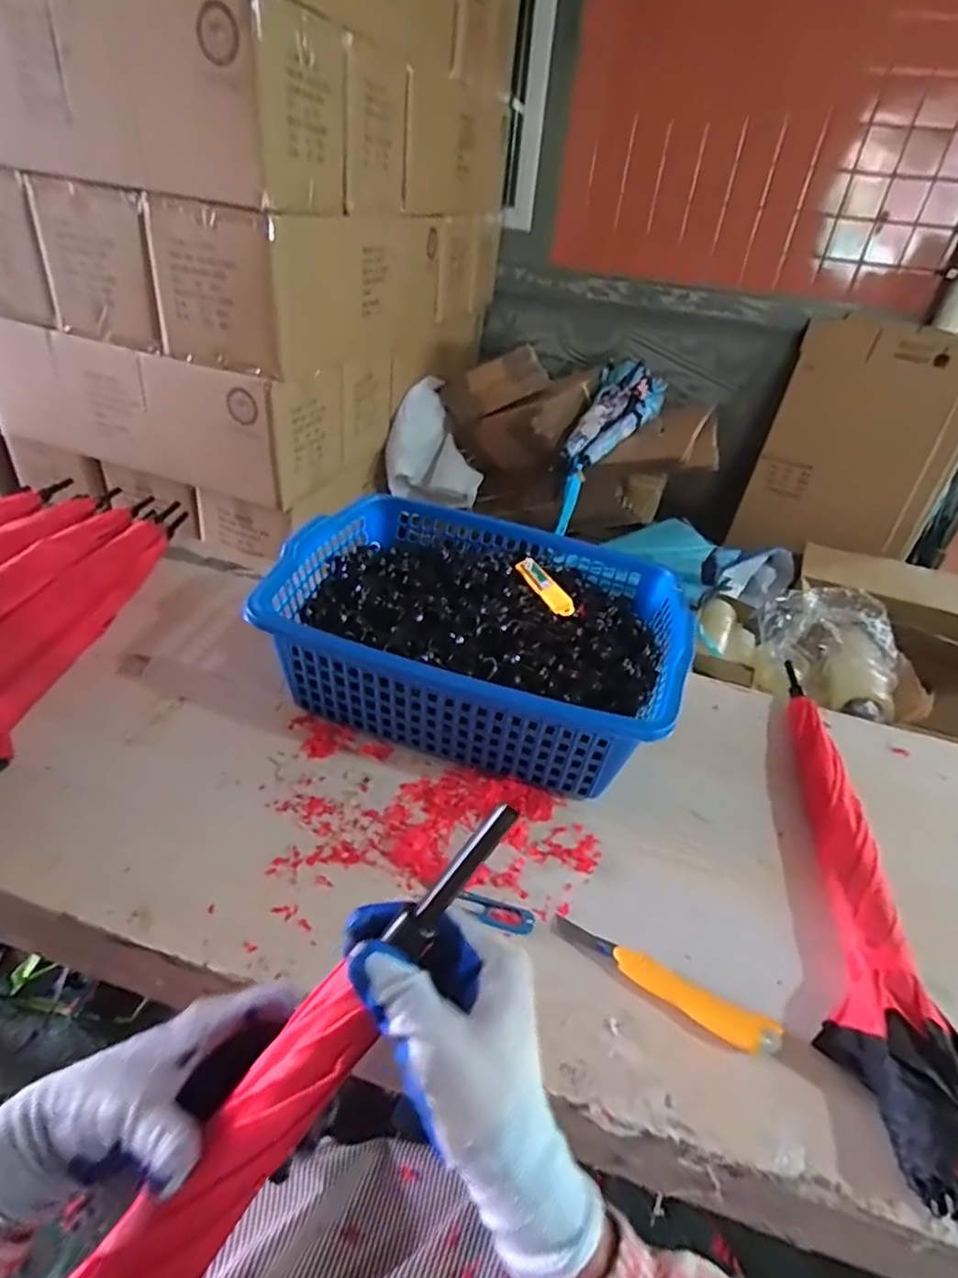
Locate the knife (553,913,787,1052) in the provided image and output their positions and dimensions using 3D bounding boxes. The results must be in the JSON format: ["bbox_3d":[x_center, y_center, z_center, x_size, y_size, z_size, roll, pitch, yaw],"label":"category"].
[{"bbox_3d":[0.164,0.307,0.558,0.205,0.015,0.033,23,38,21],"label":"knife"}]

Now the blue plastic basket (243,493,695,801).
[{"bbox_3d":[0.005,-0.008,0.809,0.475,0.168,0.352,14,35,9],"label":"blue plastic basket"}]

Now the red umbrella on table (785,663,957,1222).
[{"bbox_3d":[0.405,0.229,0.680,0.090,0.058,0.620,15,36,11],"label":"red umbrella on table"}]

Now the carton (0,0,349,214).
[{"bbox_3d":[-0.587,-0.917,1.041,0.712,0.258,0.258,10,35,3],"label":"carton"}]

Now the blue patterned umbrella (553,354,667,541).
[{"bbox_3d":[0.344,-0.577,1.727,0.161,0.136,0.626,23,62,21],"label":"blue patterned umbrella"}]

